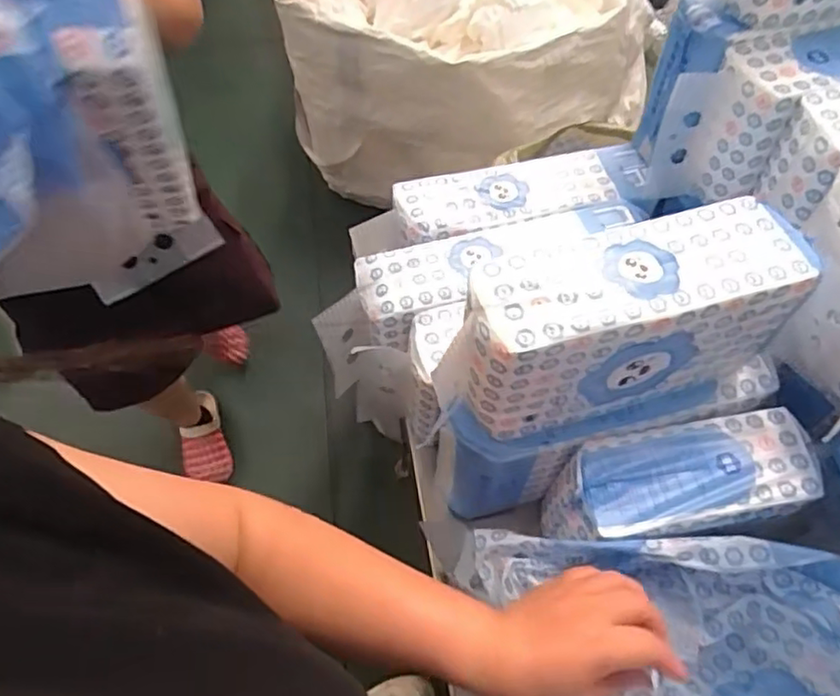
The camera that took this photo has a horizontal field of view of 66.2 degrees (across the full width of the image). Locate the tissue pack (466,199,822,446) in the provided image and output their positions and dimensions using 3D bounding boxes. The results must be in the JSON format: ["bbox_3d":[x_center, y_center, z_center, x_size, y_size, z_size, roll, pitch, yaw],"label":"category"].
[{"bbox_3d":[0.169,-0.016,0.549,0.275,0.166,0.083,-15,58,-7],"label":"tissue pack"}]

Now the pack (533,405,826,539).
[{"bbox_3d":[0.239,0.145,0.623,0.228,0.136,0.091,-10,58,-4],"label":"pack"}]

